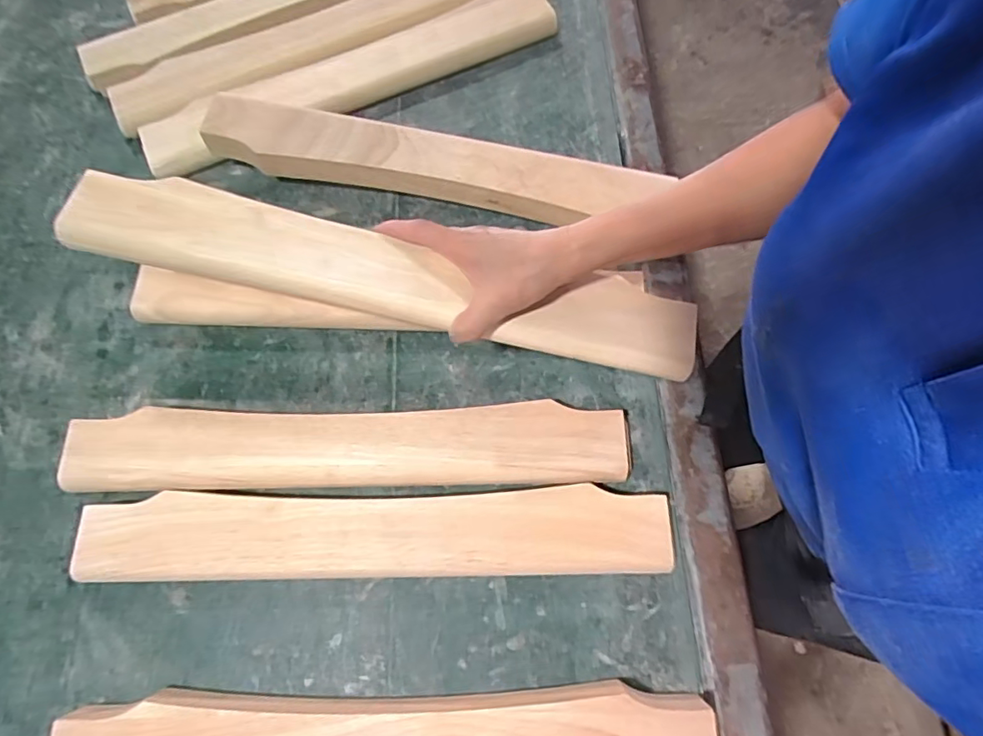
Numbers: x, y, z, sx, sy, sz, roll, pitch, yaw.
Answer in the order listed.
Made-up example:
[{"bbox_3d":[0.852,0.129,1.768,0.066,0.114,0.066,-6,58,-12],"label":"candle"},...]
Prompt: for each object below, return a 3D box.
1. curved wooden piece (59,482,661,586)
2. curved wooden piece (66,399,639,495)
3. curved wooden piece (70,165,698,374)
[{"bbox_3d":[-0.094,0.140,0.463,0.479,0.034,0.068,-1,71,0],"label":"curved wooden piece"},{"bbox_3d":[-0.126,0.073,0.489,0.482,0.033,0.069,-1,71,0],"label":"curved wooden piece"},{"bbox_3d":[-0.079,-0.074,0.422,0.476,0.018,0.070,12,72,-1],"label":"curved wooden piece"}]

